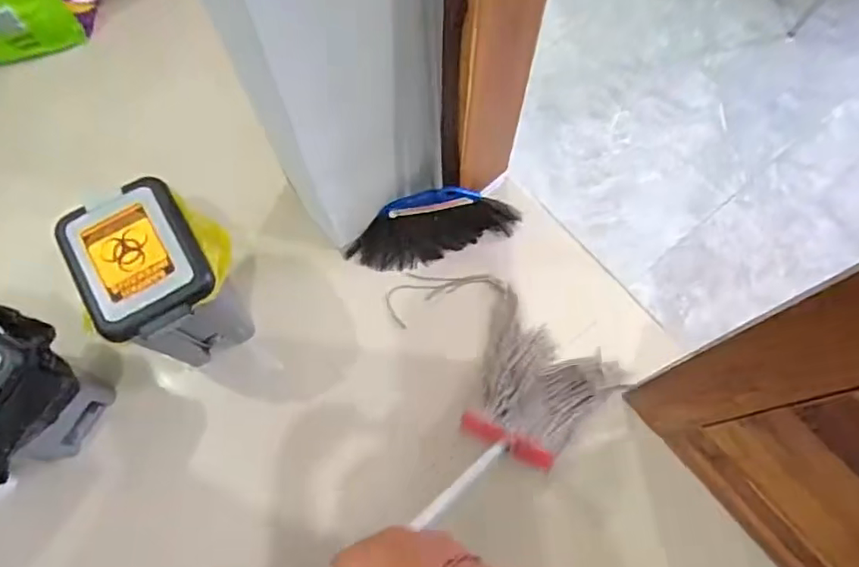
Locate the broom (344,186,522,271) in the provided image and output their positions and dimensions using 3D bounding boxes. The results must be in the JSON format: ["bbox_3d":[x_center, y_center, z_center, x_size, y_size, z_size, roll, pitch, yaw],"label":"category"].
[{"bbox_3d":[0.011,-0.128,1.260,0.359,0.114,0.124,-18,72,-7],"label":"broom"}]

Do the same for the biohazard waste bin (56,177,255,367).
[{"bbox_3d":[-0.460,-0.008,1.101,0.212,0.367,0.232,-34,74,-12],"label":"biohazard waste bin"}]

